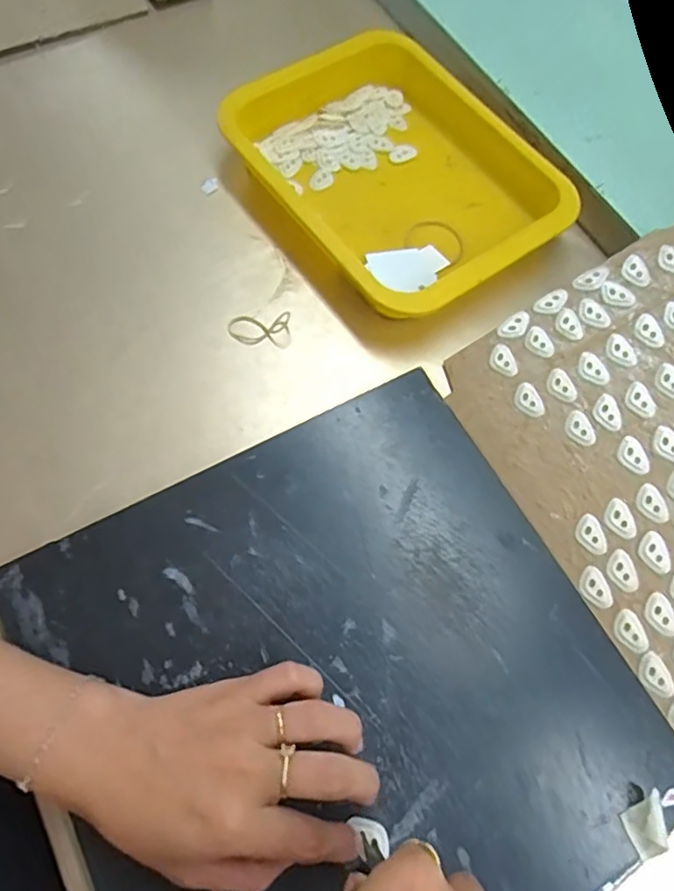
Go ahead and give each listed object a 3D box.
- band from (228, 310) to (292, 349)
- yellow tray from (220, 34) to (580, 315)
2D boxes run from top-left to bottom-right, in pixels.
[{"bbox_3d":[-0.058,-0.087,0.452,0.047,0.010,0.026,-2,68,-2],"label":"band"},{"bbox_3d":[0.053,-0.227,0.491,0.214,0.042,0.254,-34,73,-14],"label":"yellow tray"}]

